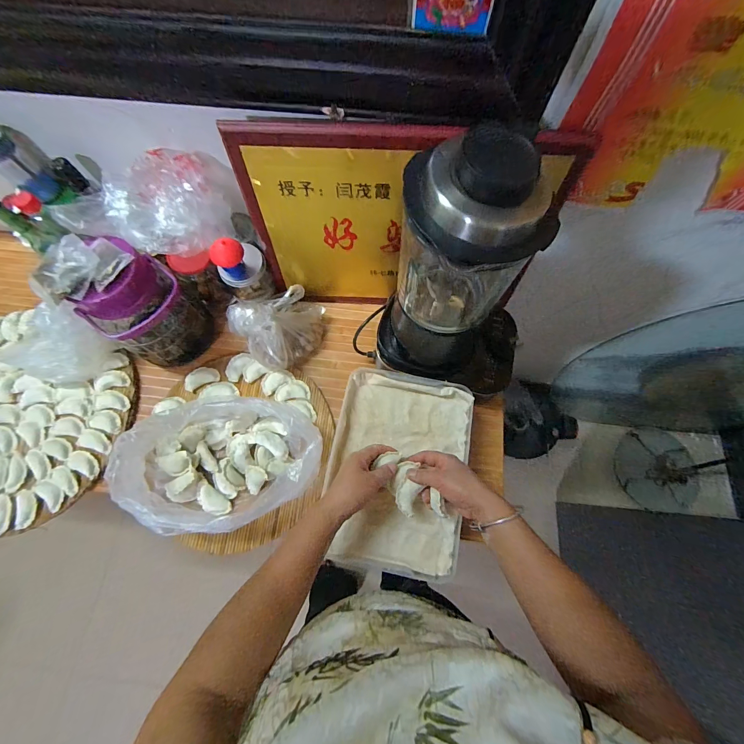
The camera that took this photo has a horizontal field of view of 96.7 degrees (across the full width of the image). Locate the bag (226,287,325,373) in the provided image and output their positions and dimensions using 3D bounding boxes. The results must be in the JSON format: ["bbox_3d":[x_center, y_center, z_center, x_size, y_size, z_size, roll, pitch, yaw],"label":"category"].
[{"bbox_3d":[-0.175,-0.095,0.641,0.124,0.118,0.167,43,77,13],"label":"bag"}]

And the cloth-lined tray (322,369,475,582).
[{"bbox_3d":[0.042,0.156,0.547,0.217,0.037,0.308,11,72,4],"label":"cloth-lined tray"}]

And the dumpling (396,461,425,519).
[{"bbox_3d":[0.052,0.172,0.486,0.034,0.015,0.073,-2,68,0],"label":"dumpling"}]

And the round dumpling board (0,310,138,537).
[{"bbox_3d":[-0.705,0.094,0.631,0.437,0.032,0.386,22,73,7],"label":"round dumpling board"}]

